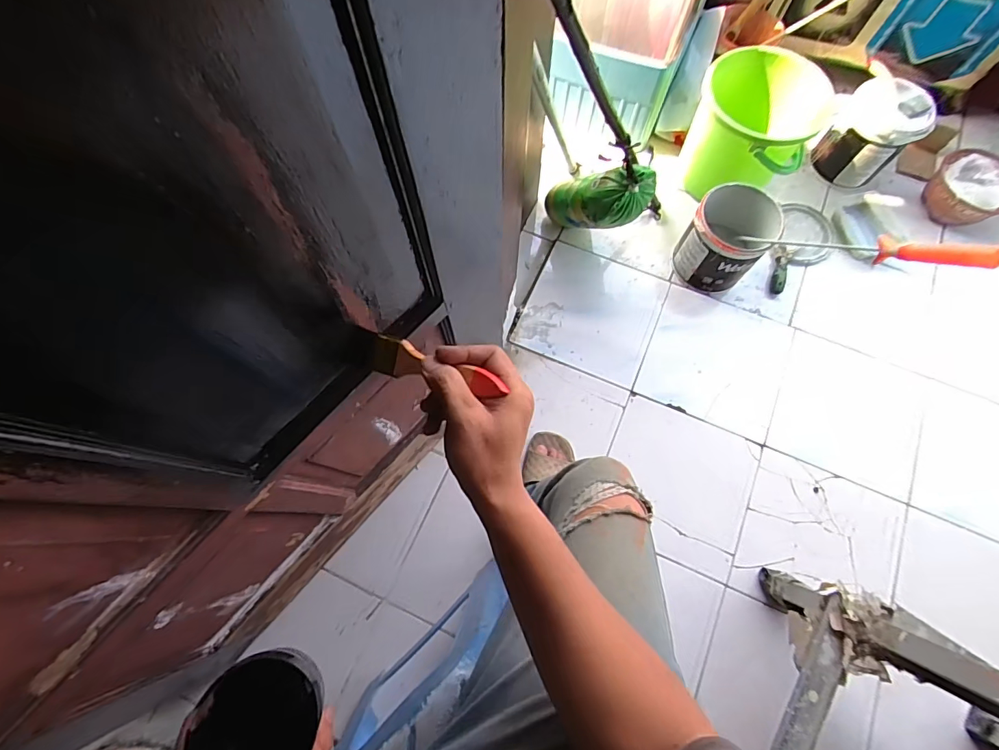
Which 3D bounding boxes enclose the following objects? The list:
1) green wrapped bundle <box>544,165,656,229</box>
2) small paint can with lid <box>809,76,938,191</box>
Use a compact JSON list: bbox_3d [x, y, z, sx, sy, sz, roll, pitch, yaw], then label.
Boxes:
[{"bbox_3d":[0.192,-0.380,1.000,0.092,0.312,0.097,-7,106,-27],"label":"green wrapped bundle"},{"bbox_3d":[0.976,-0.642,1.213,0.206,0.182,0.179,42,77,12],"label":"small paint can with lid"}]

